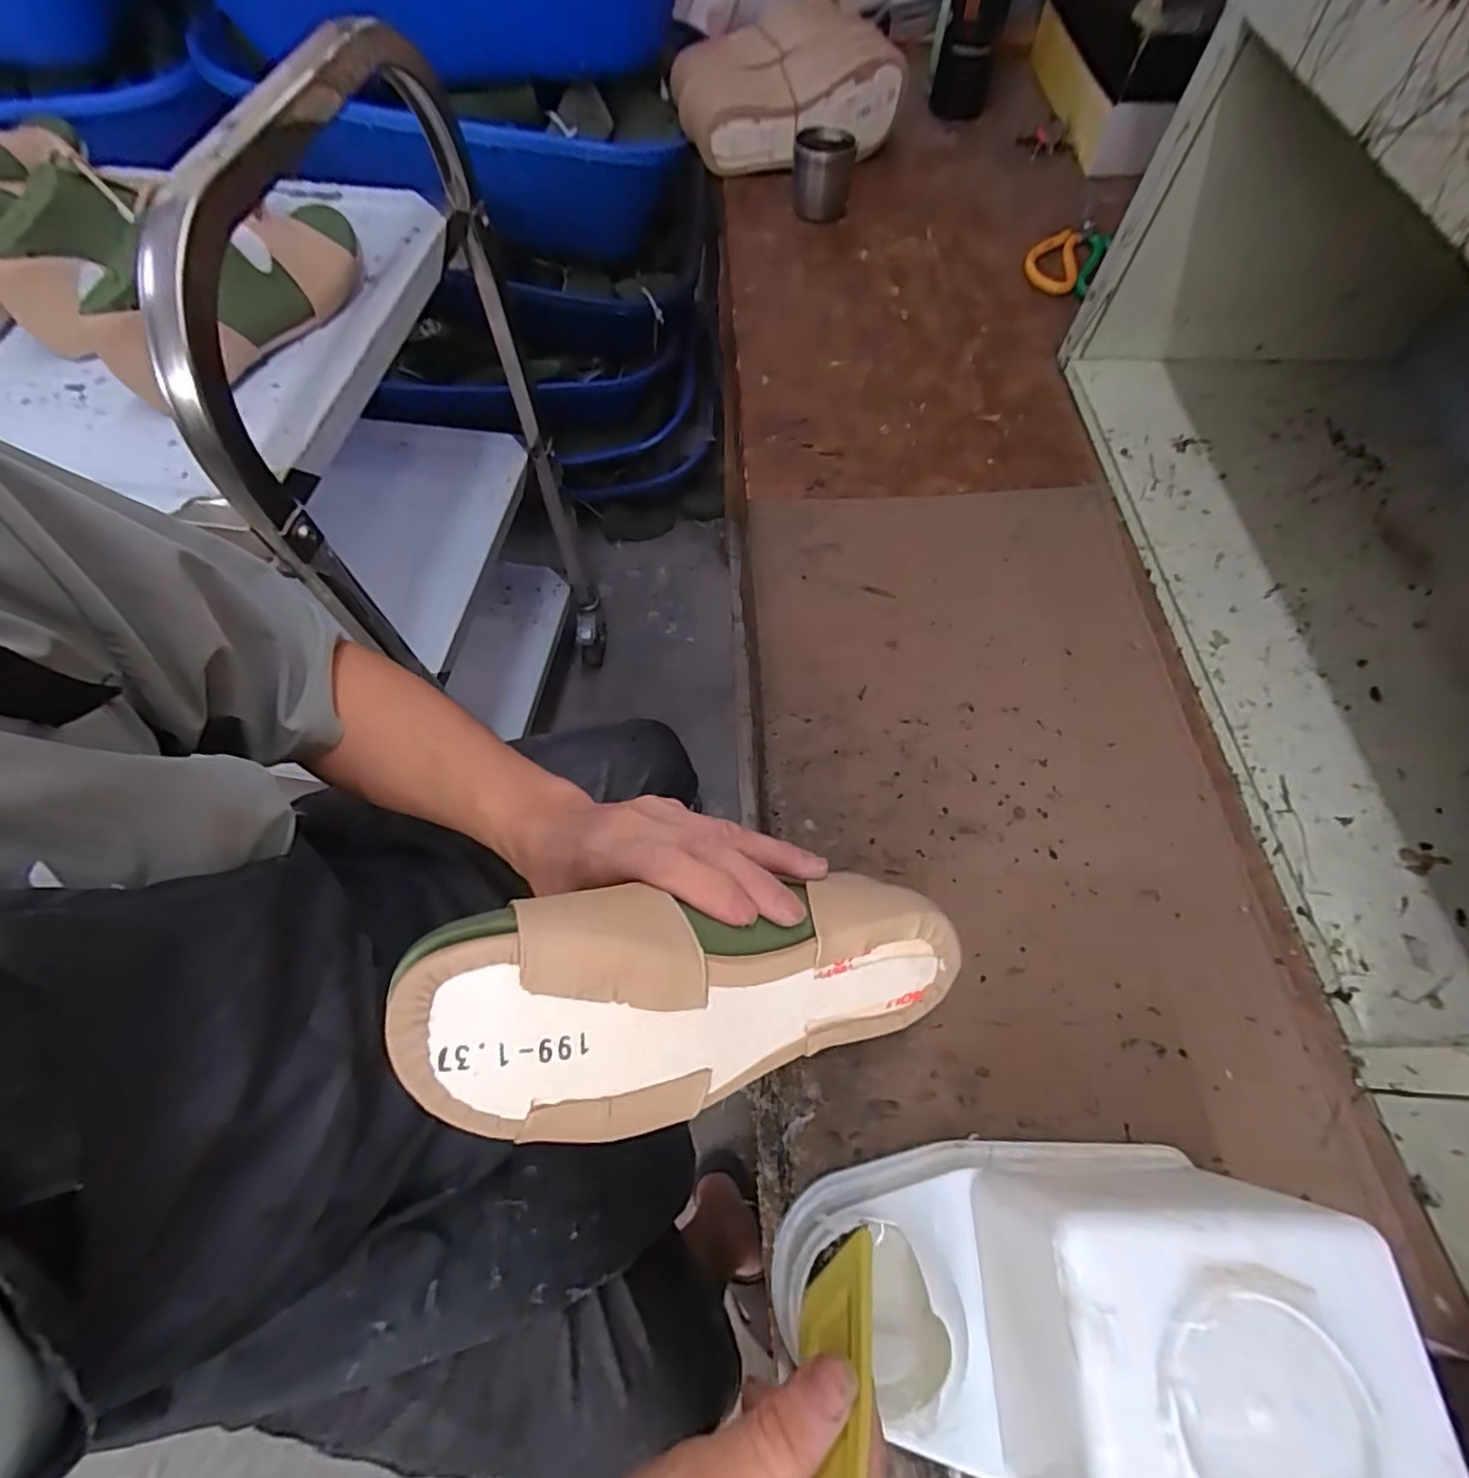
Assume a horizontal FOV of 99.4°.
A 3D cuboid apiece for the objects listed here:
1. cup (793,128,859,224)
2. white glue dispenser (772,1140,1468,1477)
[{"bbox_3d":[0.095,-0.604,0.671,0.065,0.064,0.072,3,65,1],"label":"cup"},{"bbox_3d":[0.118,0.223,0.240,0.201,0.114,0.106,2,65,0],"label":"white glue dispenser"}]

